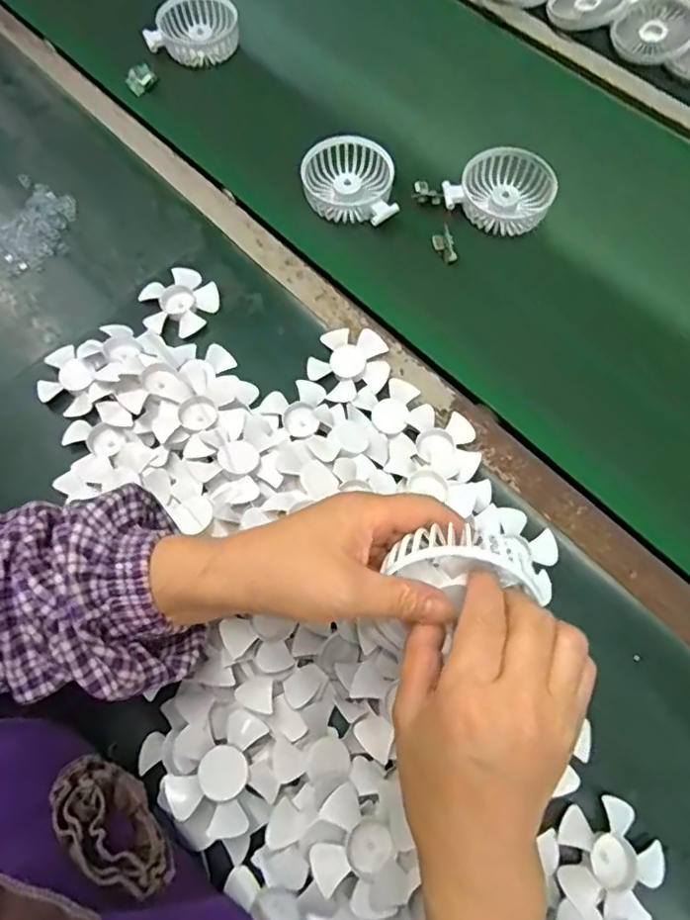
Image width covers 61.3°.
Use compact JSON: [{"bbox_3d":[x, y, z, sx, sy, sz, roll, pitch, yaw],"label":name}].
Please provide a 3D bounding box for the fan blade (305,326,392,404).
[{"bbox_3d":[0.004,-0.082,0.508,0.069,0.015,0.067,0,68,0],"label":"fan blade"}]

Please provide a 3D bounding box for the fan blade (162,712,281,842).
[{"bbox_3d":[-0.079,0.200,0.367,0.067,0.014,0.066,0,68,0],"label":"fan blade"}]

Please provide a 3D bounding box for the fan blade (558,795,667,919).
[{"bbox_3d":[0.172,0.256,0.375,0.067,0.019,0.066,0,68,0],"label":"fan blade"}]

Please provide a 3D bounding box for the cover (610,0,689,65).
[{"bbox_3d":[0.357,-0.490,0.663,0.099,0.016,0.082,-37,73,-14],"label":"cover"}]

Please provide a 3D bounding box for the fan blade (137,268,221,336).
[{"bbox_3d":[-0.154,-0.145,0.536,0.070,0.010,0.072,0,68,0],"label":"fan blade"}]

